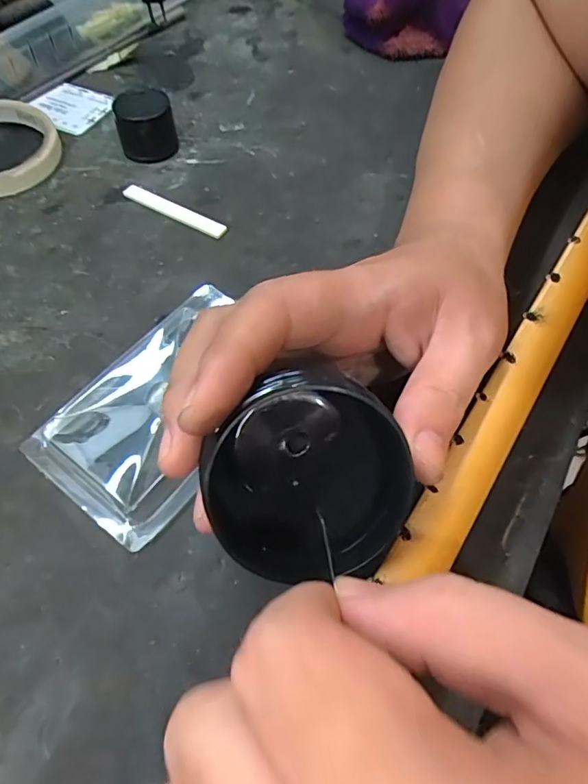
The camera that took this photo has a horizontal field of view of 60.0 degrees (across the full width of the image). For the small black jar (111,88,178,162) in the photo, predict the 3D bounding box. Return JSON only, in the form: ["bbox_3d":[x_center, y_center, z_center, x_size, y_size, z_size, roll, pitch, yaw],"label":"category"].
[{"bbox_3d":[-0.106,-0.193,0.367,0.040,0.038,0.039,0,58,0],"label":"small black jar"}]

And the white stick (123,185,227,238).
[{"bbox_3d":[-0.081,-0.122,0.343,0.080,0.006,0.010,27,62,15],"label":"white stick"}]

